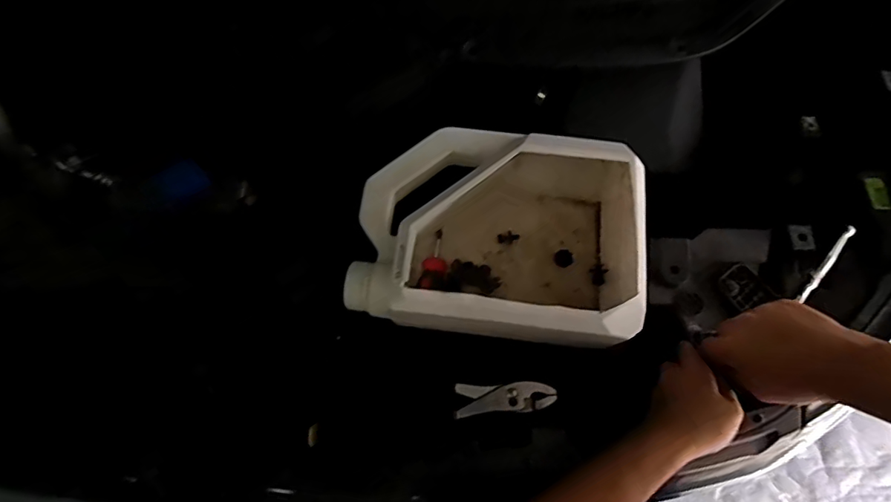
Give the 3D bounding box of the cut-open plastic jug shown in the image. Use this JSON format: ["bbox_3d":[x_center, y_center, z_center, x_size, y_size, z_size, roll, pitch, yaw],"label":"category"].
[{"bbox_3d":[0.053,-0.021,0.506,0.267,0.115,0.207,7,70,1],"label":"cut-open plastic jug"}]

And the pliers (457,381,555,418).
[{"bbox_3d":[0.062,0.153,0.505,0.102,0.012,0.030,-4,70,-3],"label":"pliers"}]

